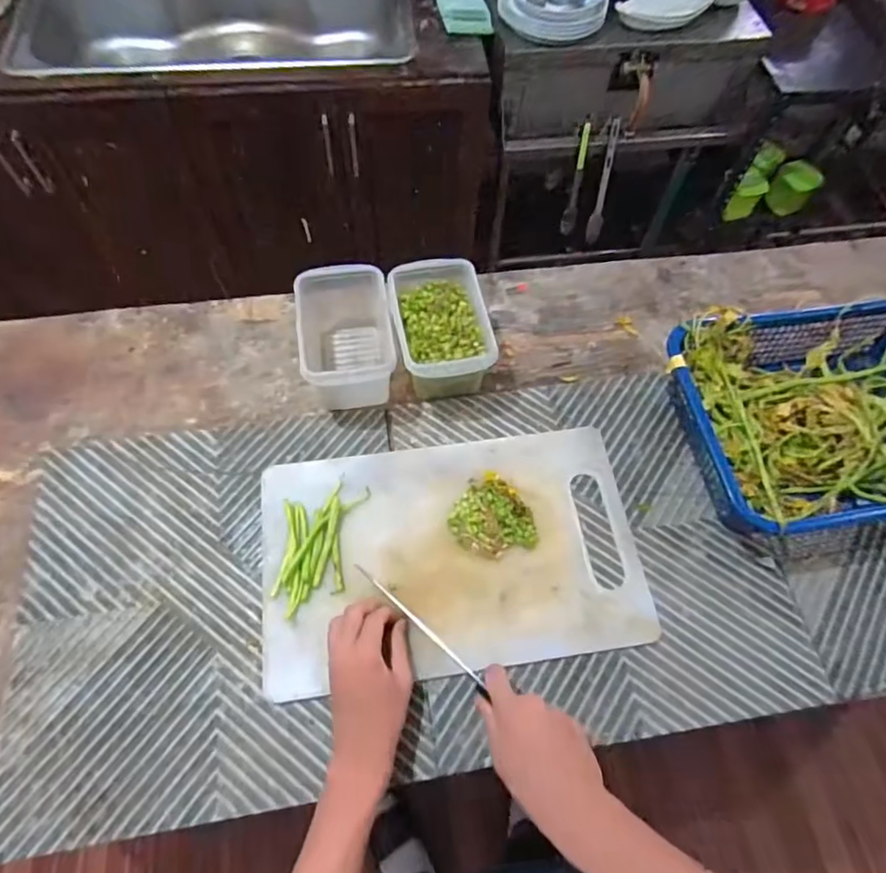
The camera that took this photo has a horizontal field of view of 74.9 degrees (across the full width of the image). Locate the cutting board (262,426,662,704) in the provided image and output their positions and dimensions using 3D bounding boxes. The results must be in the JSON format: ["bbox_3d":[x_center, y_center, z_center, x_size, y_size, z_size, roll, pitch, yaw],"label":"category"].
[{"bbox_3d":[0.009,0.120,0.621,0.393,0.017,0.243,-6,65,-5],"label":"cutting board"}]

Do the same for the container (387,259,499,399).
[{"bbox_3d":[-0.005,-0.123,0.702,0.102,0.091,0.157,-10,63,-7],"label":"container"}]

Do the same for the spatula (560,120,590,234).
[{"bbox_3d":[0.317,-0.604,1.375,0.034,0.249,0.010,8,42,3],"label":"spatula"}]

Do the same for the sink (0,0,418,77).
[{"bbox_3d":[-0.497,-0.930,1.373,0.823,0.225,0.494,-2,62,-2],"label":"sink"}]

